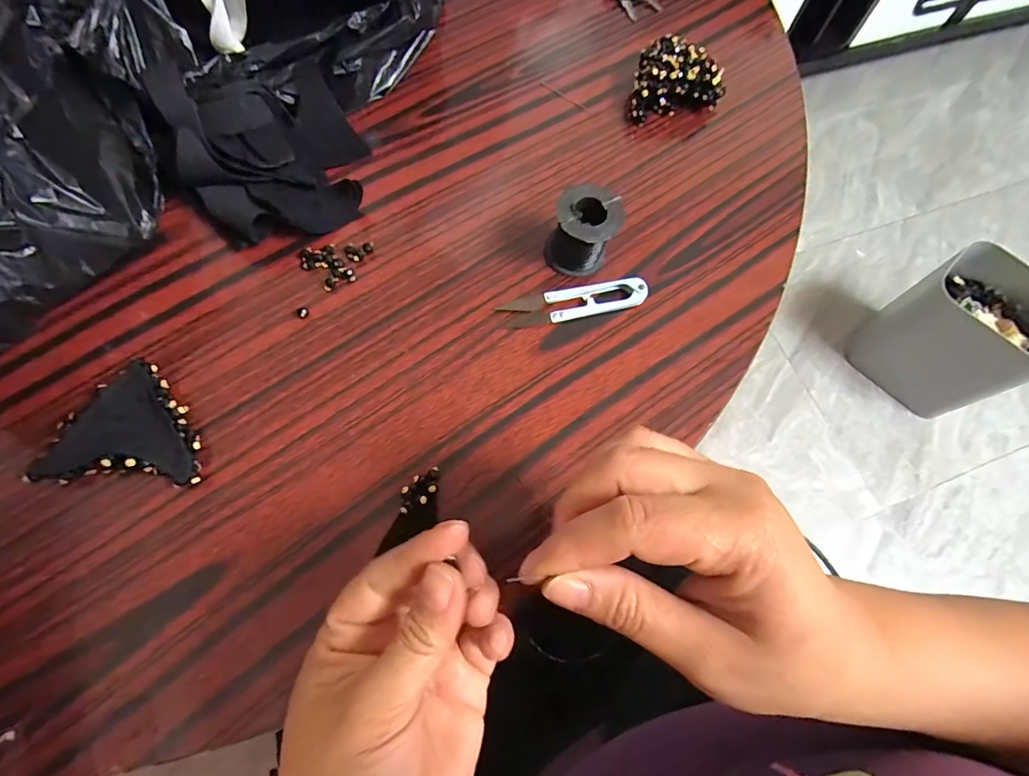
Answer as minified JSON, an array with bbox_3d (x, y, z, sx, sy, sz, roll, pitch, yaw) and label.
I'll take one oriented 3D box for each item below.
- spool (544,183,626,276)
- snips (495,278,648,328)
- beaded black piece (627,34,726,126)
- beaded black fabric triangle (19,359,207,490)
[{"bbox_3d":[0.045,-0.103,0.337,0.044,0.049,0.042,1,68,-2],"label":"spool"},{"bbox_3d":[0.041,-0.059,0.343,0.097,0.009,0.023,-12,69,-7],"label":"snips"},{"bbox_3d":[0.126,-0.249,0.407,0.071,0.033,0.055,-5,68,-5],"label":"beaded black piece"},{"bbox_3d":[-0.218,0.021,0.288,0.082,0.019,0.066,2,68,-2],"label":"beaded black fabric triangle"}]

